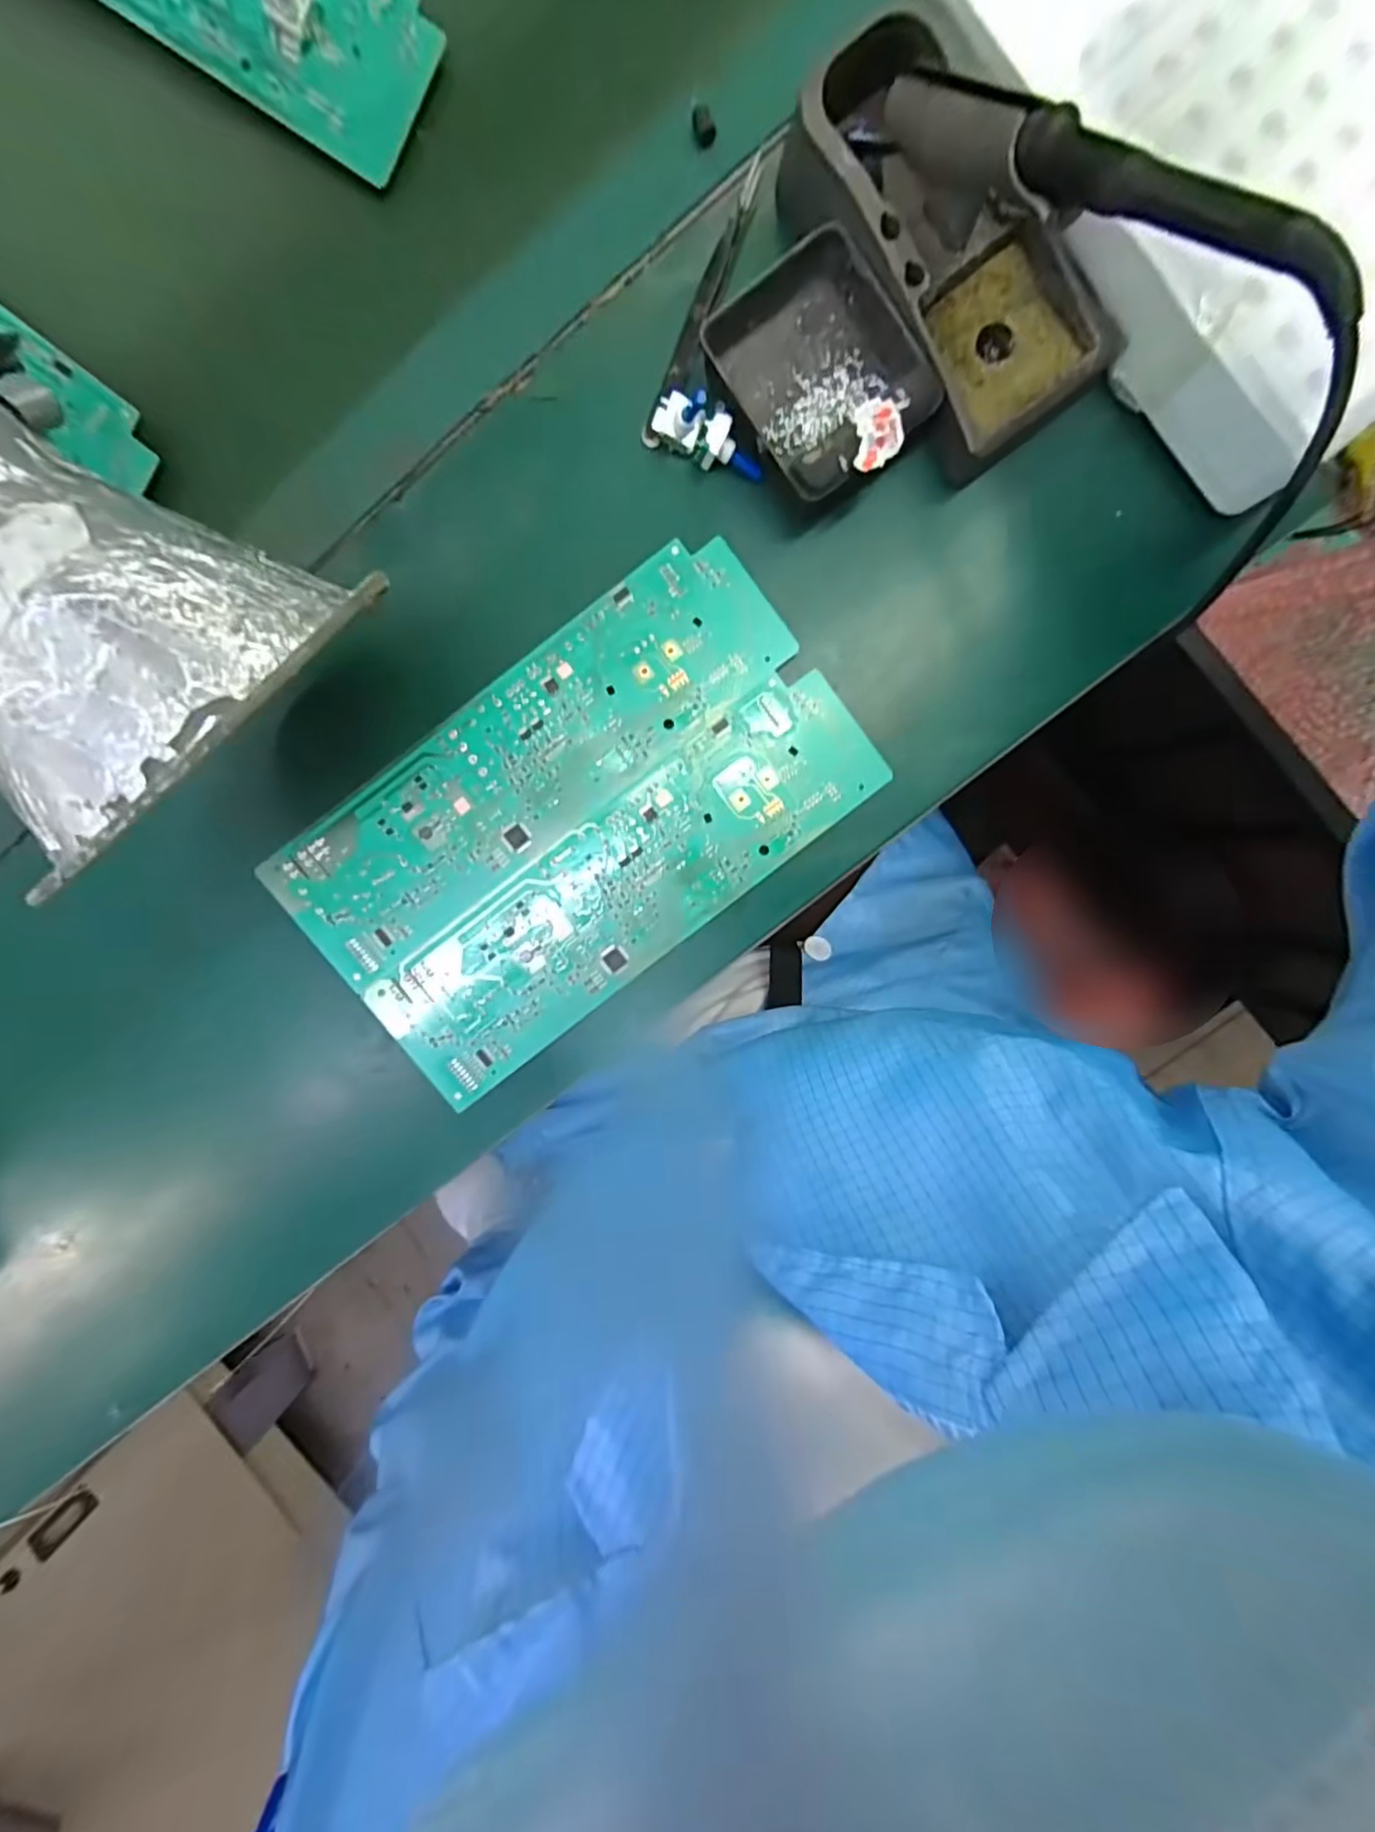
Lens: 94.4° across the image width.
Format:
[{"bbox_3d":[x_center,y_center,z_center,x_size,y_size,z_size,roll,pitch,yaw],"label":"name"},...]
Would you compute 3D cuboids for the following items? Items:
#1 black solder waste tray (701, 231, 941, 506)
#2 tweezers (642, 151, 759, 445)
[{"bbox_3d":[0.064,-0.255,0.295,0.078,0.029,0.107,-27,93,2],"label":"black solder waste tray"},{"bbox_3d":[0.009,-0.291,0.306,0.013,0.015,0.124,25,97,0],"label":"tweezers"}]

